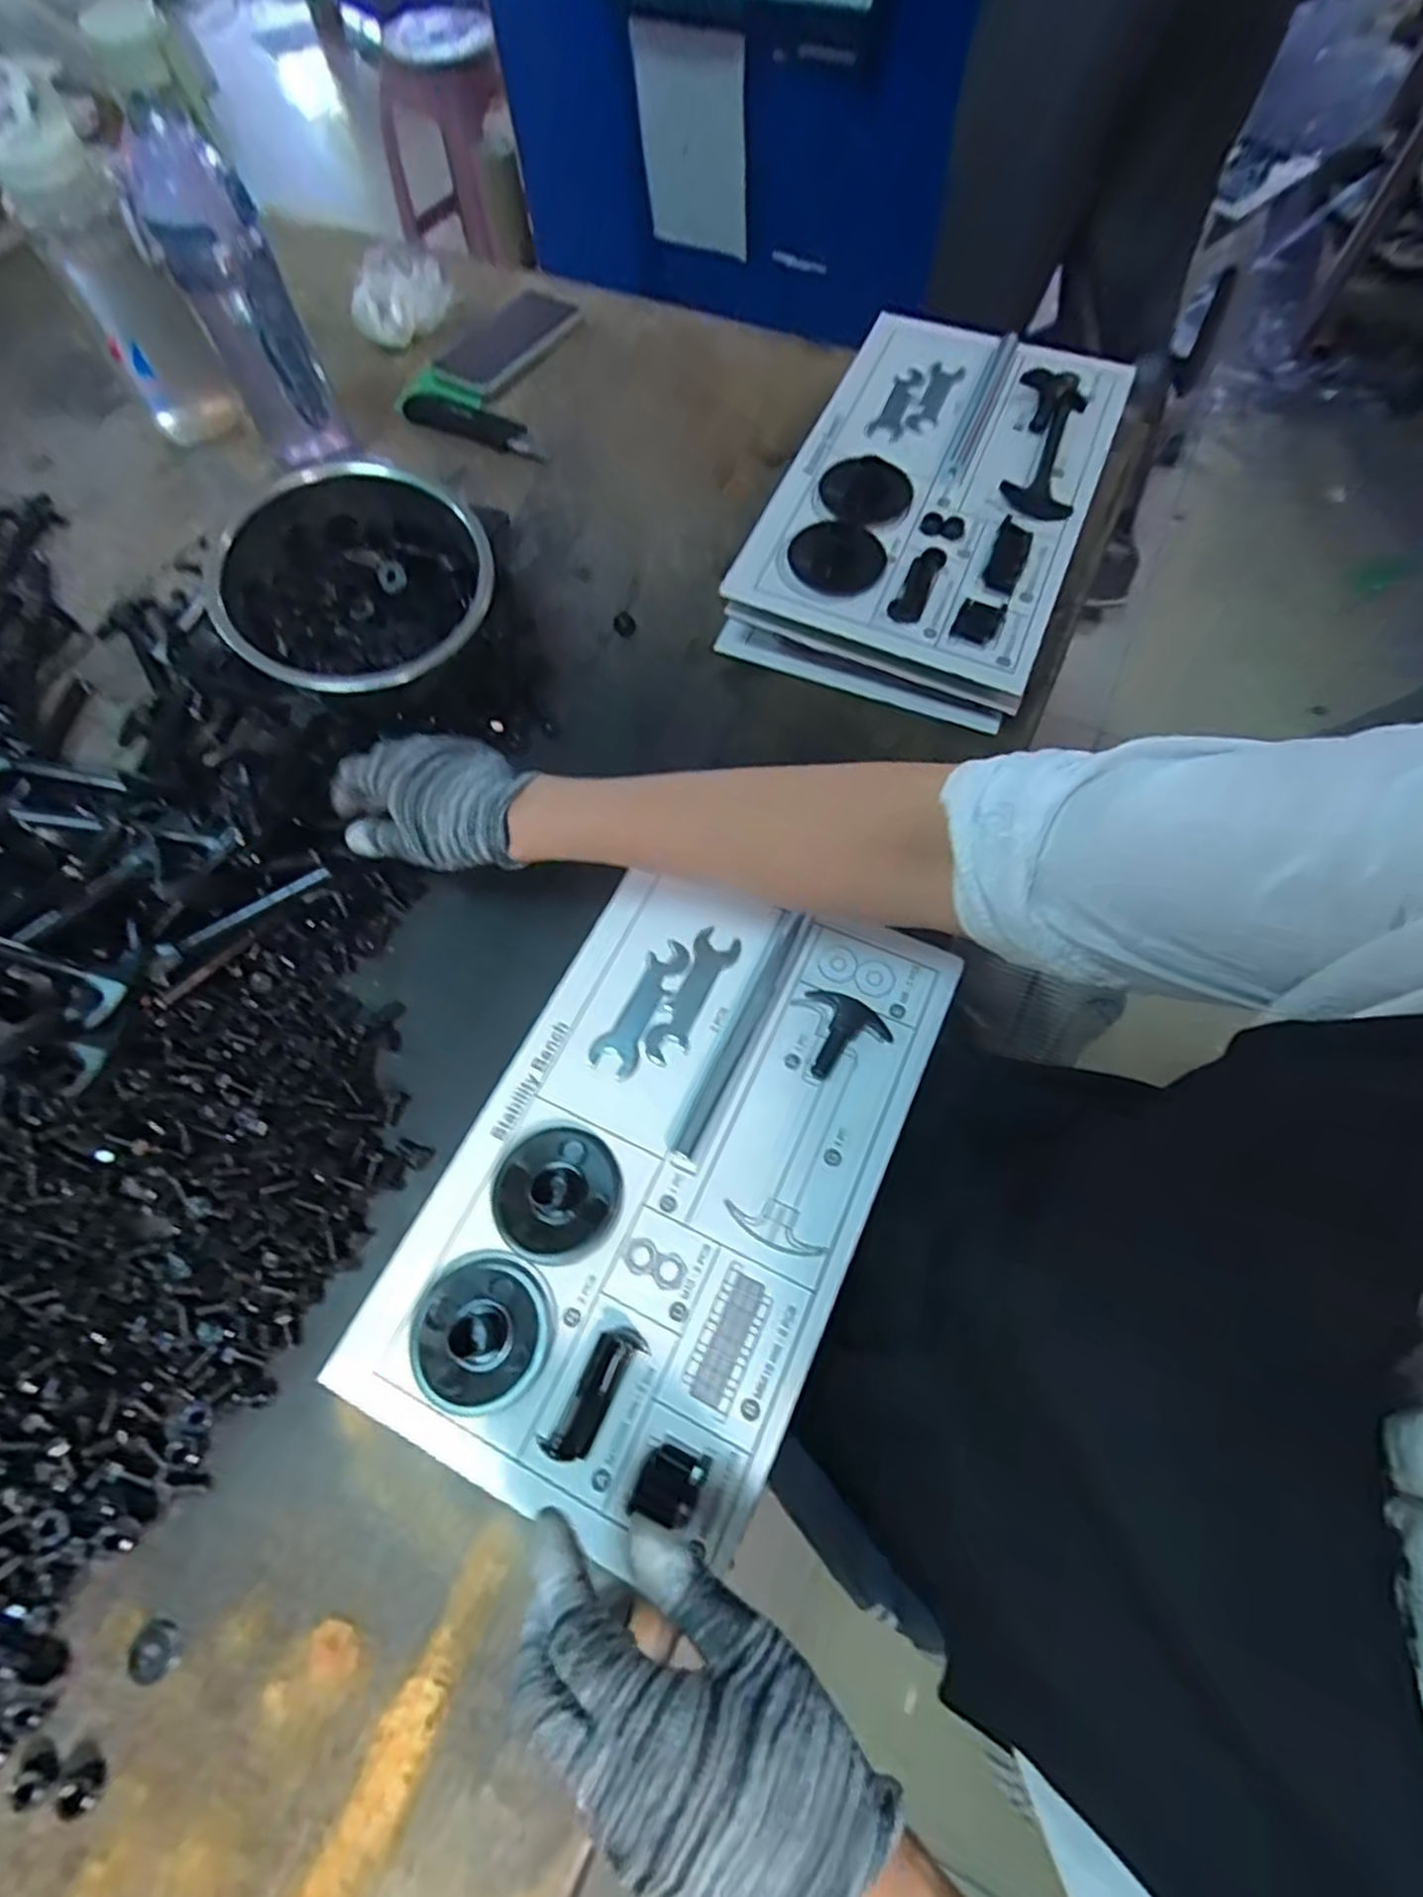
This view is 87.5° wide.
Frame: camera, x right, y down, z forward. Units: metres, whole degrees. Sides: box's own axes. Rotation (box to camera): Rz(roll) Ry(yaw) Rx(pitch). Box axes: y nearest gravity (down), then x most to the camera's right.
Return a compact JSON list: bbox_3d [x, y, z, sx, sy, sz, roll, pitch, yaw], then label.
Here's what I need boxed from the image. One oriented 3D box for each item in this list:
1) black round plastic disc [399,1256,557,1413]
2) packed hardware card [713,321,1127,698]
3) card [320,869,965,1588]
[{"bbox_3d":[-0.121,0.199,0.384,0.071,0.026,0.075,-1,66,2],"label":"black round plastic disc"},{"bbox_3d":[0.183,-0.371,0.581,0.226,0.024,0.351,22,69,8],"label":"packed hardware card"},{"bbox_3d":[-0.024,0.119,0.428,0.226,0.014,0.355,24,69,12],"label":"card"}]

